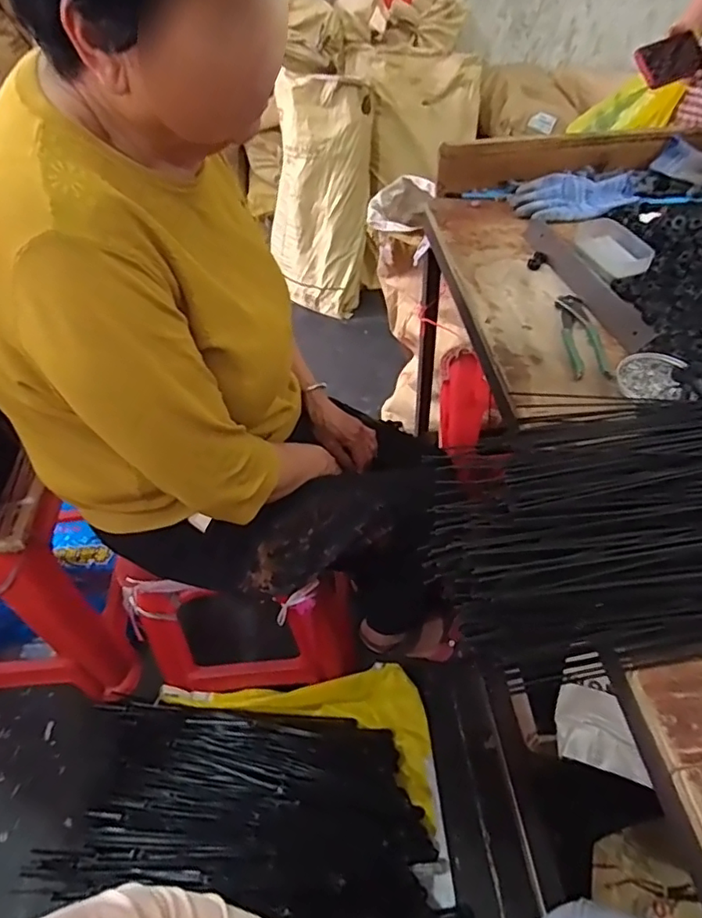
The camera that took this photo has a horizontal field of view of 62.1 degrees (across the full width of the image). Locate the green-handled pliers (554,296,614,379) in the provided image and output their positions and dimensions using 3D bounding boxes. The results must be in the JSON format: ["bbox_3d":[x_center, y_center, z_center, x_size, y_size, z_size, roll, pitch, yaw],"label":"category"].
[{"bbox_3d":[0.292,-0.157,0.741,0.042,0.012,0.157,1,49,4],"label":"green-handled pliers"}]

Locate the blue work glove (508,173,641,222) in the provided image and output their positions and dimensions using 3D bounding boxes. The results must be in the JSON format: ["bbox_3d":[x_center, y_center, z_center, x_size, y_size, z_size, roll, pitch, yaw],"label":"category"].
[{"bbox_3d":[0.366,-0.423,0.937,0.201,0.037,0.110,-1,49,2],"label":"blue work glove"}]

